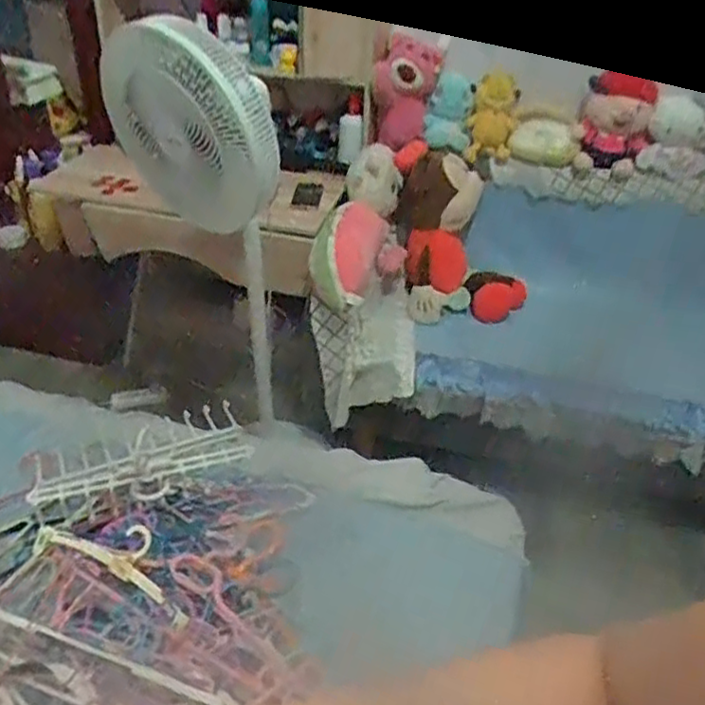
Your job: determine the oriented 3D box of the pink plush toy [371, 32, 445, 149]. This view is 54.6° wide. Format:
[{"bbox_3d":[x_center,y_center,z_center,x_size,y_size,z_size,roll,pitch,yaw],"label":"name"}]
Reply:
[{"bbox_3d":[0.137,-0.670,1.764,0.160,0.257,0.142,5,35,3],"label":"pink plush toy"}]

